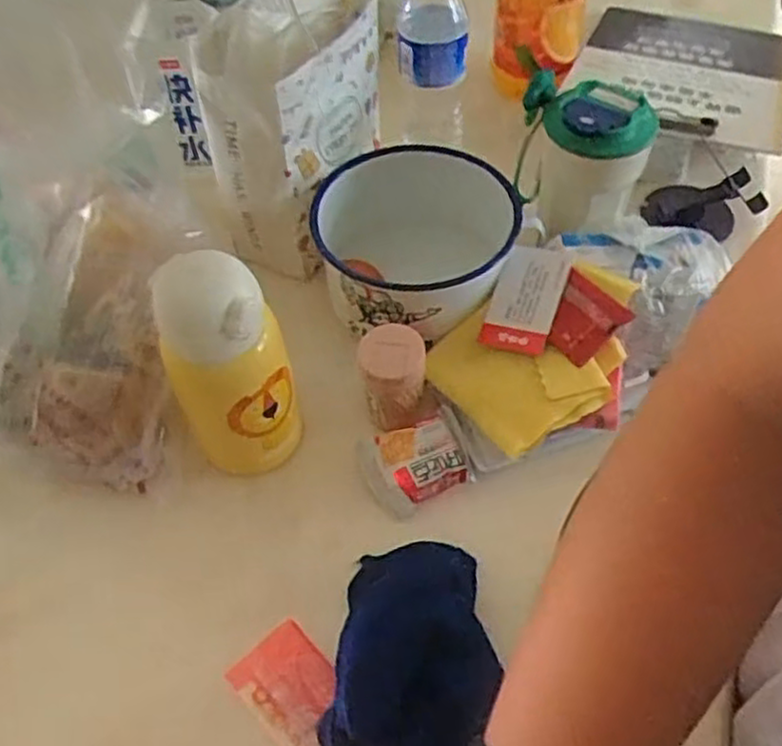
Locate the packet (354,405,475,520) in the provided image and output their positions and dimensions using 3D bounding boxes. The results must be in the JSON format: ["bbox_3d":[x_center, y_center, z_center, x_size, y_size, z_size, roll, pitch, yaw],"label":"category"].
[{"bbox_3d":[0.020,0.069,0.587,0.079,0.030,0.063,-21,56,-12],"label":"packet"}]

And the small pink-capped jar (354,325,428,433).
[{"bbox_3d":[0.000,0.002,0.594,0.053,0.070,0.056,-8,54,-3],"label":"small pink-capped jar"}]

